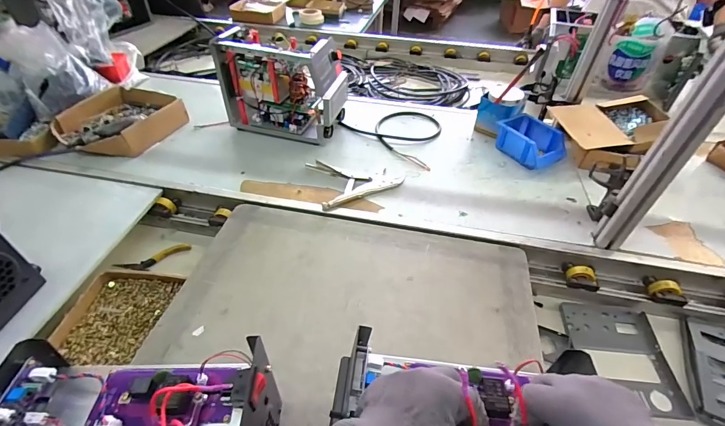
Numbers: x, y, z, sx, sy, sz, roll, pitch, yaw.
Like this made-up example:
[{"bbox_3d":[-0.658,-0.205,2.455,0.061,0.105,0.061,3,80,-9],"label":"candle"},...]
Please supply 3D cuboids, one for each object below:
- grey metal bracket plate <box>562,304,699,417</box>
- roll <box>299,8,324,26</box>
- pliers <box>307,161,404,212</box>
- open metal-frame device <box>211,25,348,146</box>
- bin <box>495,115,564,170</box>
[{"bbox_3d":[0.446,0.247,0.624,0.161,0.024,0.178,7,44,6],"label":"grey metal bracket plate"},{"bbox_3d":[-0.245,-0.943,1.701,0.112,0.058,0.112,-5,44,-8],"label":"roll"},{"bbox_3d":[-0.019,-0.089,0.831,0.203,0.018,0.166,-18,48,-17],"label":"pliers"},{"bbox_3d":[-0.195,-0.317,0.907,0.294,0.225,0.132,13,47,12],"label":"open metal-frame device"},{"bbox_3d":[0.427,-0.181,0.903,0.119,0.067,0.157,-20,49,-19],"label":"bin"}]

